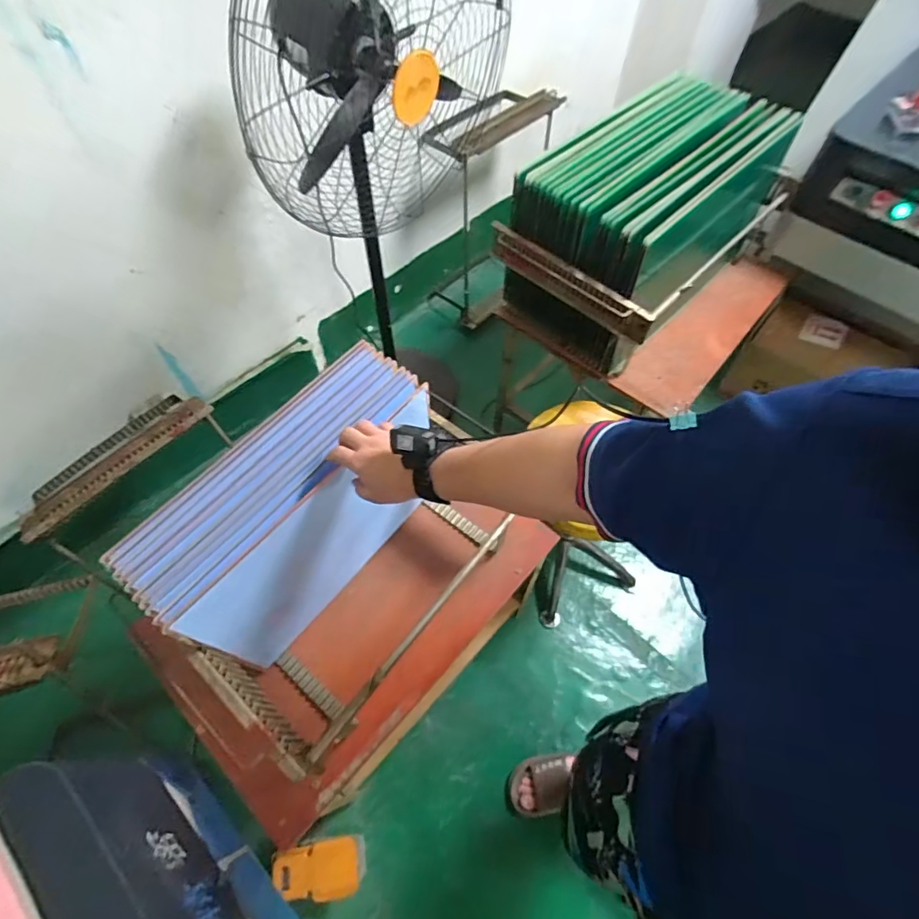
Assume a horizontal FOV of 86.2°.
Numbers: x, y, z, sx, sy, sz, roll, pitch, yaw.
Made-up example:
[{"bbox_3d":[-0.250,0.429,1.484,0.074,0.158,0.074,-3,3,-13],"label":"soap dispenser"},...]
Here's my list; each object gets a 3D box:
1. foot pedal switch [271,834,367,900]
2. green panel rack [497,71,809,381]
[{"bbox_3d":[-0.292,0.865,1.036,0.189,0.055,0.100,1,56,-18],"label":"foot pedal switch"},{"bbox_3d":[0.423,-0.537,1.120,0.592,0.360,0.358,-40,68,-22],"label":"green panel rack"}]

